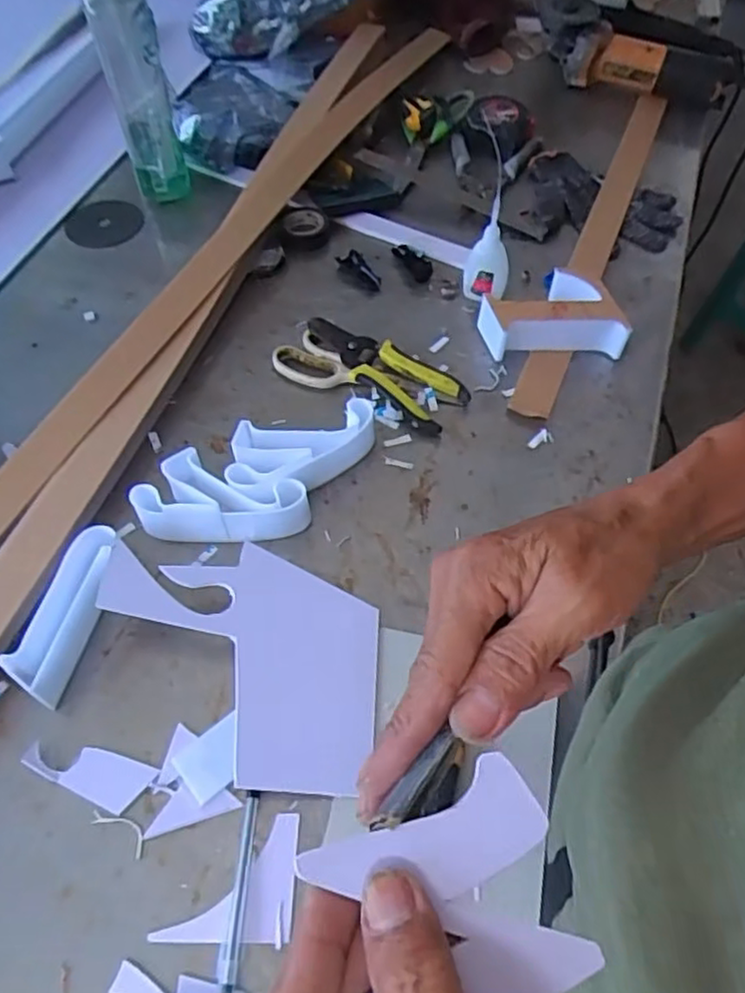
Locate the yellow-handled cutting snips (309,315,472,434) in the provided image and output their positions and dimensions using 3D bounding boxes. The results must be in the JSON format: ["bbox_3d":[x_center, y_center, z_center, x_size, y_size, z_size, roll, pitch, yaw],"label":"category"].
[{"bbox_3d":[0.014,-0.130,0.666,0.169,0.025,0.077,36,63,22],"label":"yellow-handled cutting snips"}]

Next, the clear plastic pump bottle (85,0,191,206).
[{"bbox_3d":[-0.251,-0.446,0.725,0.063,0.279,0.082,-14,57,-9],"label":"clear plastic pump bottle"}]

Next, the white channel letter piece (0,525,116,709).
[{"bbox_3d":[-0.221,0.086,0.507,0.041,0.039,0.126,13,57,9],"label":"white channel letter piece"}]

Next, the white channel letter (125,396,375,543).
[{"bbox_3d":[-0.092,-0.012,0.577,0.206,0.041,0.100,-12,57,-8],"label":"white channel letter"}]

